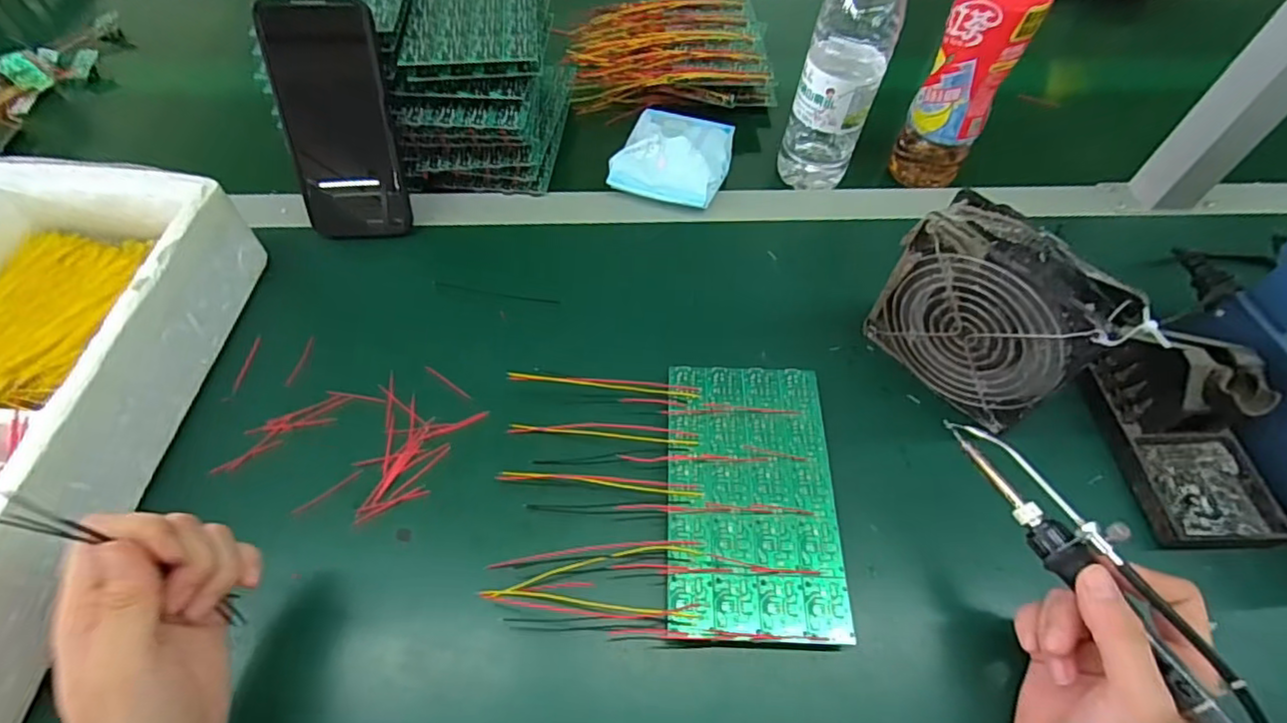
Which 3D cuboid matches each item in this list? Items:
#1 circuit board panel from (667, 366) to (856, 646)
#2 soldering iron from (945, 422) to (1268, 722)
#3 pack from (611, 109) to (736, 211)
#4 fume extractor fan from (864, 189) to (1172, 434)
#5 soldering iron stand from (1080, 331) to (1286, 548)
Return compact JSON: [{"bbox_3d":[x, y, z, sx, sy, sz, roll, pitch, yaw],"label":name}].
[{"bbox_3d":[0.066,0.082,0.369,0.101,0.017,0.172,2,56,0],"label":"circuit board panel"},{"bbox_3d":[0.224,0.110,0.271,0.022,0.036,0.206,-18,59,-14],"label":"soldering iron"},{"bbox_3d":[0.029,-0.191,0.527,0.096,0.034,0.097,18,57,10],"label":"pack"},{"bbox_3d":[0.222,-0.028,0.378,0.042,0.117,0.122,-35,64,-23],"label":"fume extractor fan"},{"bbox_3d":[0.356,0.043,0.366,0.077,0.068,0.123,-1,56,-3],"label":"soldering iron stand"}]

